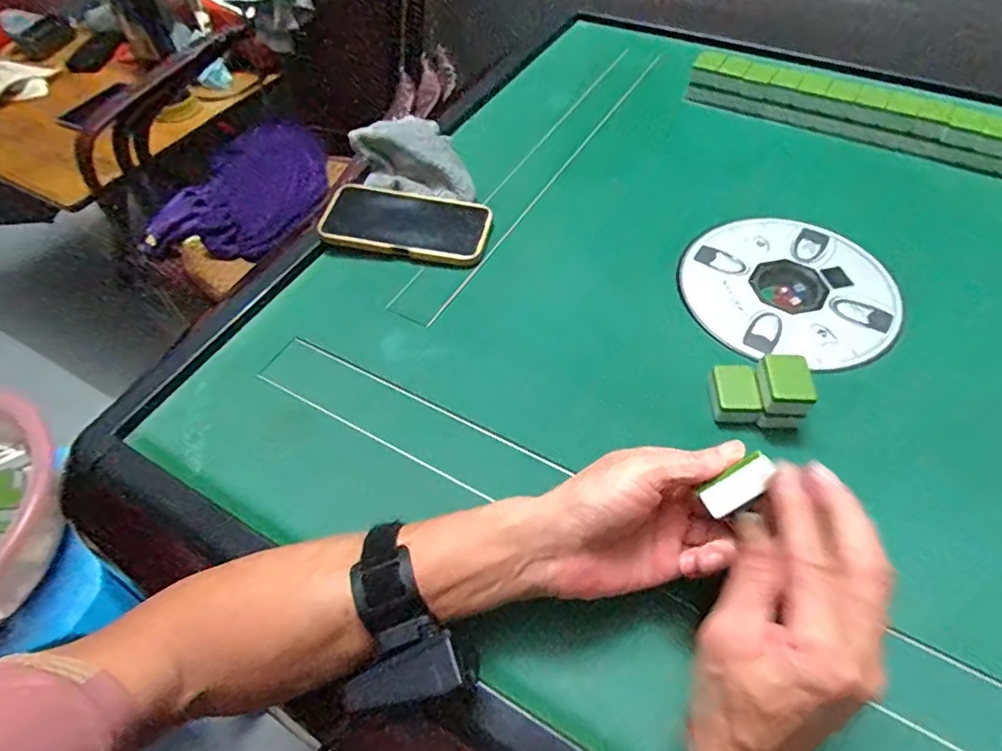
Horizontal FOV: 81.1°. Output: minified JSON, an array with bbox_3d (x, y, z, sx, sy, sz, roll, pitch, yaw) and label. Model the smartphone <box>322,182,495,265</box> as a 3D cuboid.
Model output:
[{"bbox_3d":[-0.100,-0.161,0.620,0.178,0.015,0.090,6,60,3],"label":"smartphone"}]

